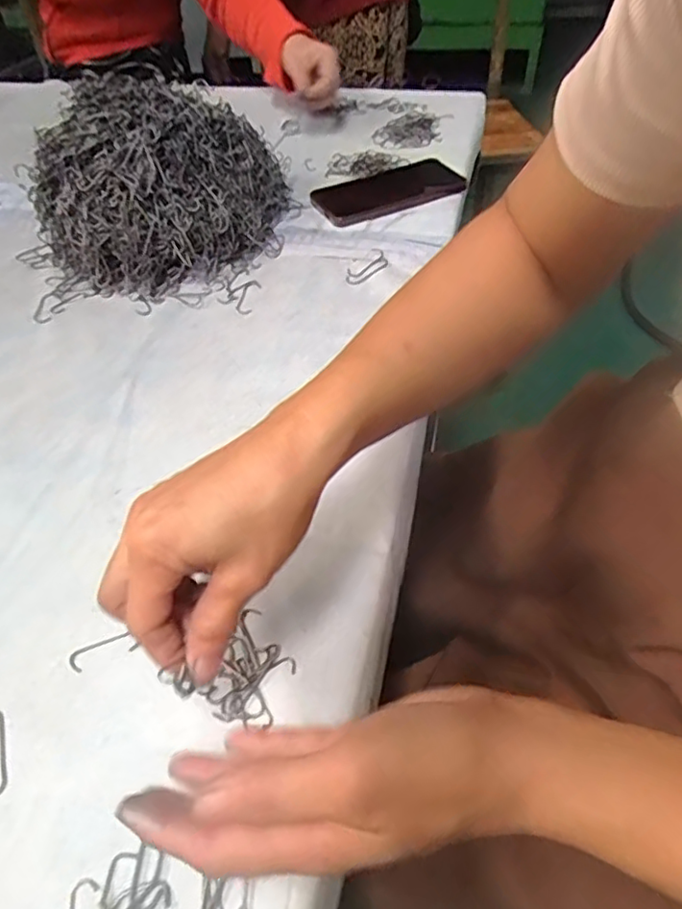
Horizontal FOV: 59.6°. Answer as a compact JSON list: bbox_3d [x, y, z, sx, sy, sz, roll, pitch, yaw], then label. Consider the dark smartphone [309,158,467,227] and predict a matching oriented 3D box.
[{"bbox_3d":[0.055,-0.303,0.682,0.175,0.012,0.093,-24,51,-18],"label":"dark smartphone"}]

